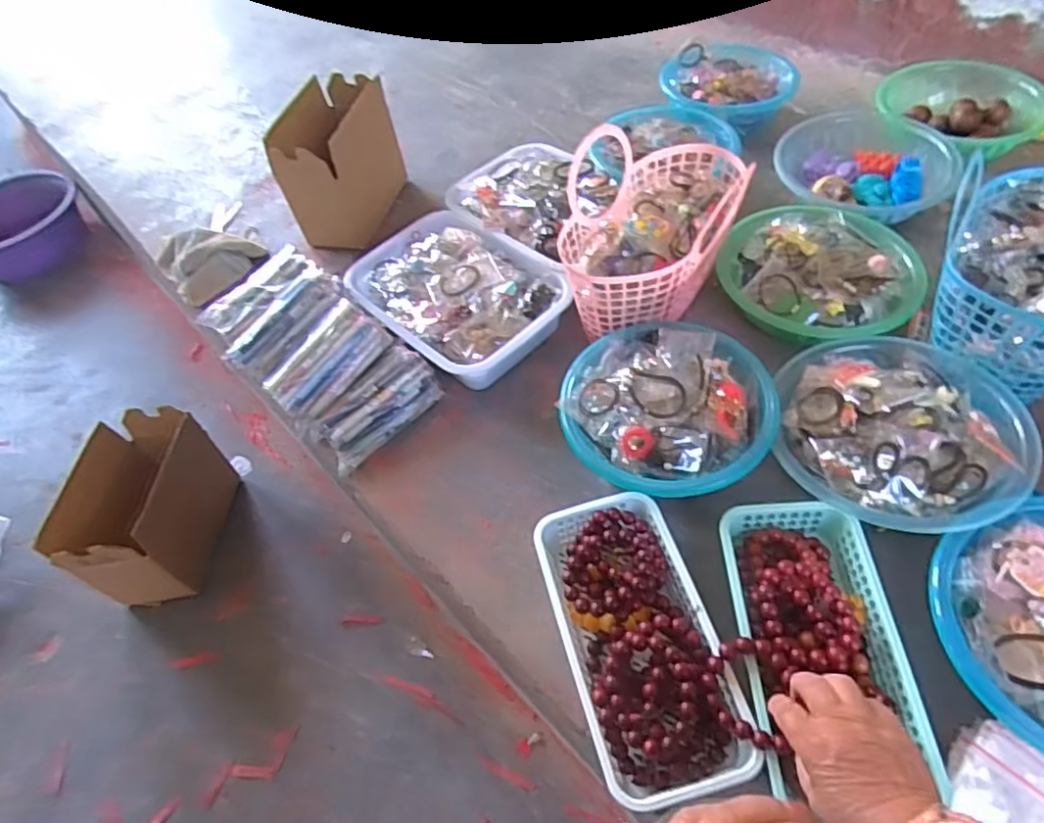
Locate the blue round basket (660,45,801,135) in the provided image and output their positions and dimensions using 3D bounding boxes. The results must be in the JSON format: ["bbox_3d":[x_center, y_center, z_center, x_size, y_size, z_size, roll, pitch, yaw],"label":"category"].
[{"bbox_3d":[0.354,-0.555,1.109,0.232,0.094,0.203,-36,58,-19],"label":"blue round basket"}]

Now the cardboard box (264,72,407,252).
[{"bbox_3d":[-0.276,-0.378,0.986,0.115,0.192,0.210,4,54,9],"label":"cardboard box"}]

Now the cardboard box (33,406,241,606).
[{"bbox_3d":[-0.501,0.129,0.845,0.120,0.159,0.214,0,54,6],"label":"cardboard box"}]

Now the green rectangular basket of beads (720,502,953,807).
[{"bbox_3d":[0.260,0.192,0.562,0.129,0.049,0.233,-3,54,4],"label":"green rectangular basket of beads"}]

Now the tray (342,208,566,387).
[{"bbox_3d":[-0.096,-0.156,0.855,0.293,0.087,0.208,34,64,26],"label":"tray"}]

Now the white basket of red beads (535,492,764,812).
[{"bbox_3d":[0.103,0.206,0.583,0.126,0.071,0.264,-15,54,-5],"label":"white basket of red beads"}]

